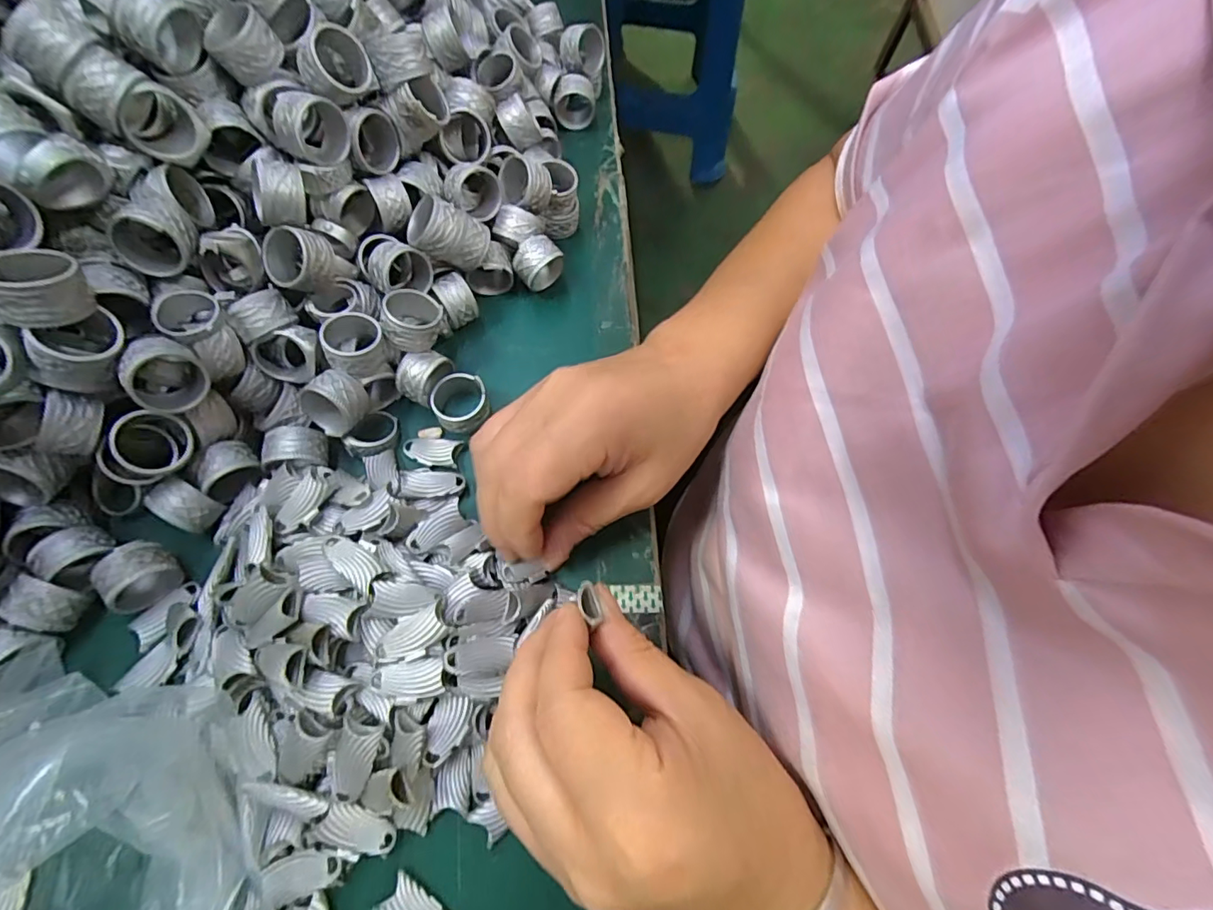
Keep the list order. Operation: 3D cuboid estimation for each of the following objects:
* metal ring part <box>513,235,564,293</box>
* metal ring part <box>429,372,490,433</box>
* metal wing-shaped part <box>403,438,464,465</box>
[{"bbox_3d":[-0.039,-0.108,0.302,0.026,0.028,0.018,-29,72,-14],"label":"metal ring part"},{"bbox_3d":[-0.076,-0.027,0.276,0.028,0.018,0.028,1,68,-3],"label":"metal ring part"},{"bbox_3d":[-0.090,-0.002,0.270,0.028,0.005,0.014,11,68,1],"label":"metal wing-shaped part"}]

